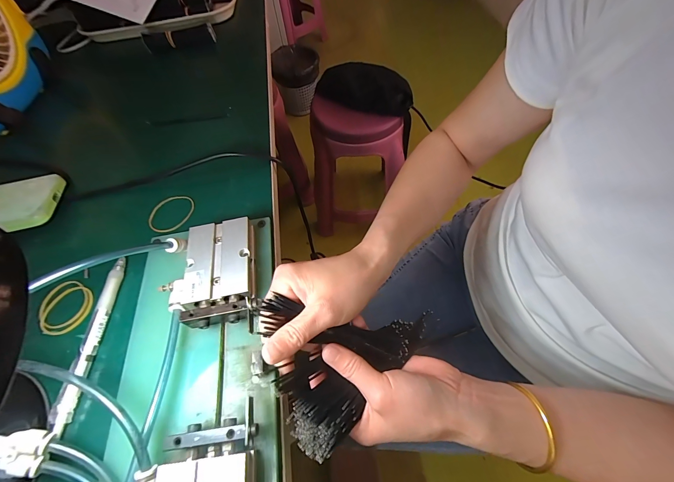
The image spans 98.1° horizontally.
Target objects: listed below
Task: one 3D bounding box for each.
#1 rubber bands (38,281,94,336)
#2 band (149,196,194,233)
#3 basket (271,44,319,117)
[{"bbox_3d":[-0.252,0.061,0.272,0.047,0.004,0.051,-25,60,-10],"label":"rubber bands"},{"bbox_3d":[-0.179,-0.030,0.317,0.044,0.004,0.050,29,65,20],"label":"band"},{"bbox_3d":[-0.193,-0.801,1.458,0.220,0.269,0.204,-11,59,-2],"label":"basket"}]

